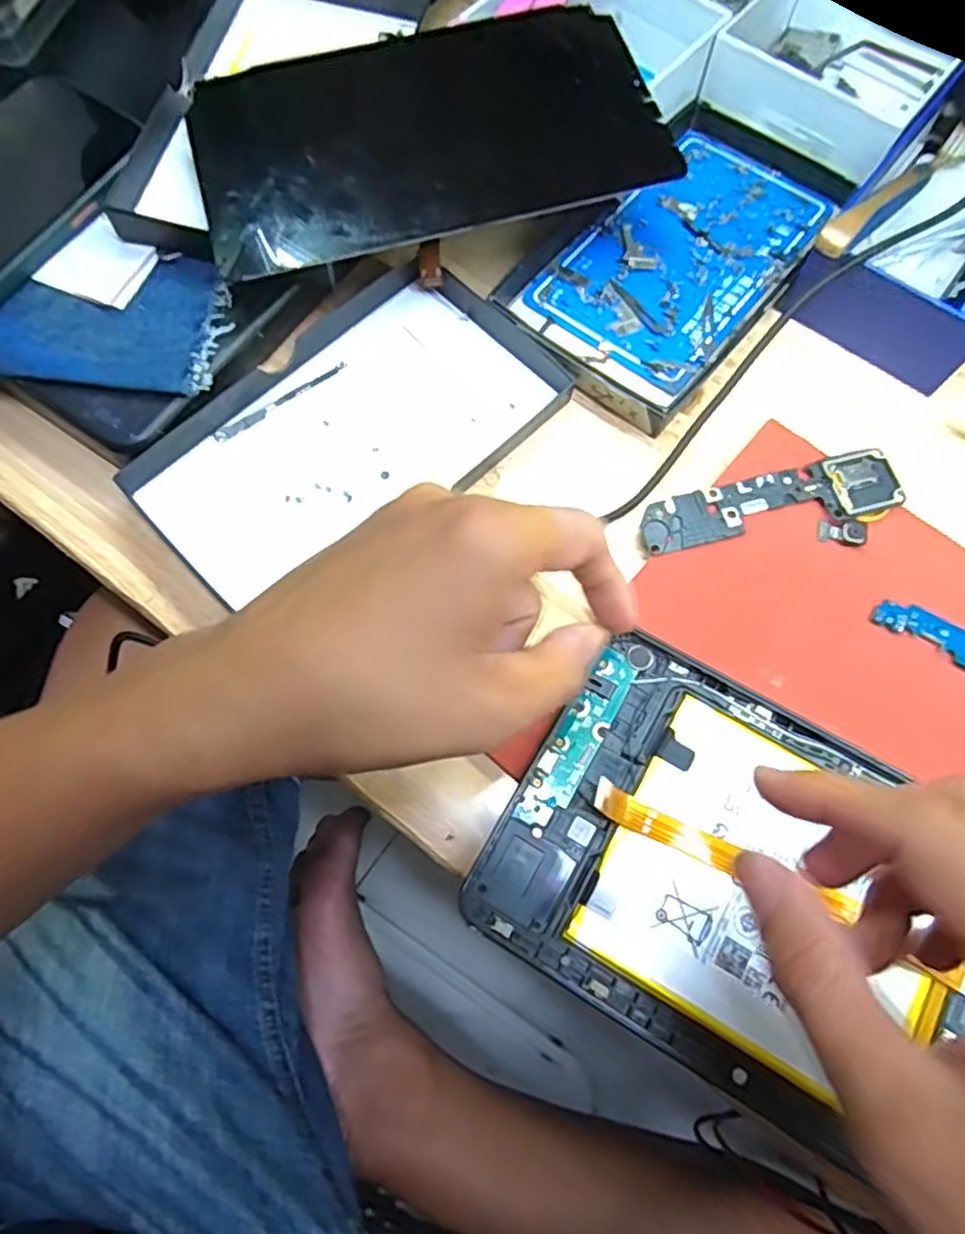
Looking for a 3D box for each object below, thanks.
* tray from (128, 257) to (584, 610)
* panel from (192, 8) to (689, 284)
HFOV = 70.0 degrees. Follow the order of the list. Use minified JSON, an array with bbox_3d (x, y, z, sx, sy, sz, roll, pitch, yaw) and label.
[{"bbox_3d":[-0.056,-0.080,0.302,0.174,0.012,0.101,-42,76,-13],"label":"tray"},{"bbox_3d":[-0.024,-0.215,0.307,0.199,0.009,0.119,-14,72,-5],"label":"panel"}]

